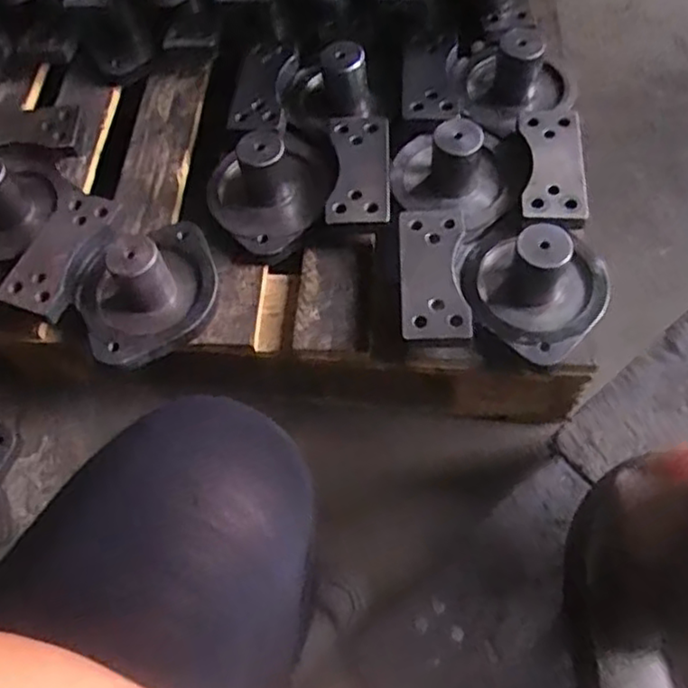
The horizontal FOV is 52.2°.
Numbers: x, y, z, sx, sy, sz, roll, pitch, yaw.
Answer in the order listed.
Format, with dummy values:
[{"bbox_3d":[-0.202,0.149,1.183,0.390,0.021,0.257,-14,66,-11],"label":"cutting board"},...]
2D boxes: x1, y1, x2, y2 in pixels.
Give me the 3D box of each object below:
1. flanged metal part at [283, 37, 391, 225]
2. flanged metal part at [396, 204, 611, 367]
[{"bbox_3d":[0.000,-0.230,0.761,0.093,0.083,0.247,-16,62,-4],"label":"flanged metal part"},{"bbox_3d":[0.148,-0.069,0.658,0.200,0.081,0.153,5,62,7],"label":"flanged metal part"}]

